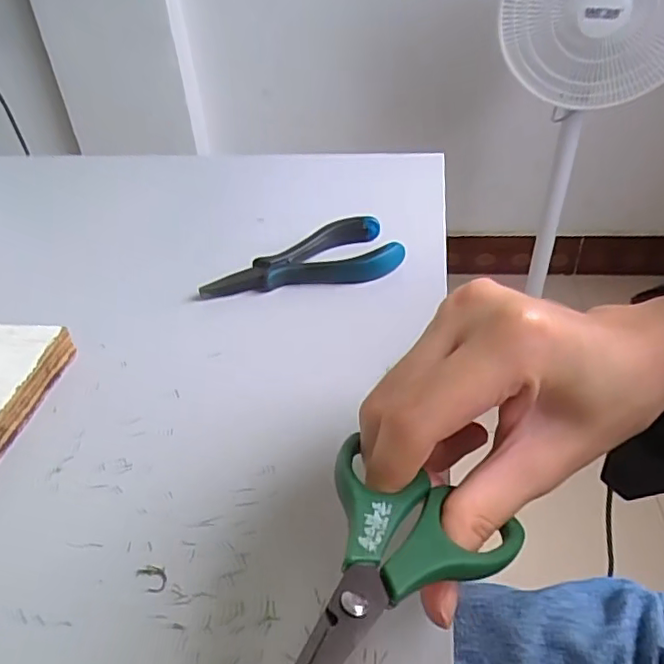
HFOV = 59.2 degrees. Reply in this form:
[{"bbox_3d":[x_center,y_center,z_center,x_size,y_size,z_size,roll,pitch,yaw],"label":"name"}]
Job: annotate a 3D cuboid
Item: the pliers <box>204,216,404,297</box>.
[{"bbox_3d":[-0.019,-0.048,0.367,0.119,0.015,0.052,-8,38,-3],"label":"pliers"}]

